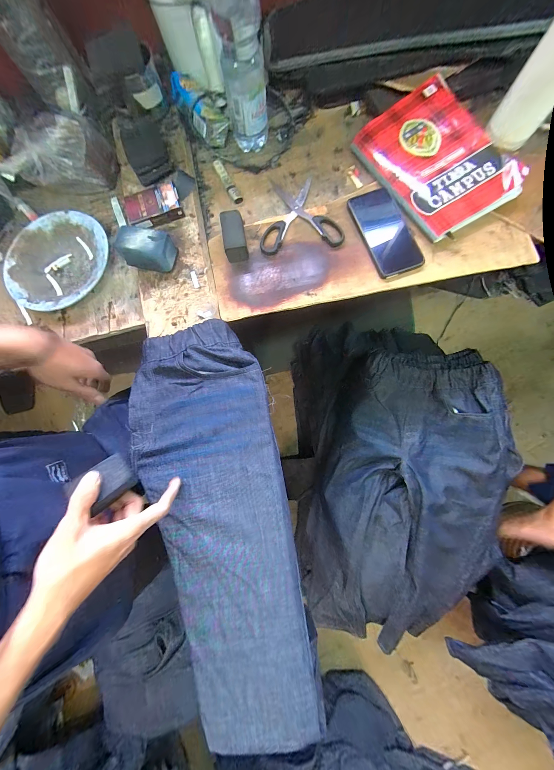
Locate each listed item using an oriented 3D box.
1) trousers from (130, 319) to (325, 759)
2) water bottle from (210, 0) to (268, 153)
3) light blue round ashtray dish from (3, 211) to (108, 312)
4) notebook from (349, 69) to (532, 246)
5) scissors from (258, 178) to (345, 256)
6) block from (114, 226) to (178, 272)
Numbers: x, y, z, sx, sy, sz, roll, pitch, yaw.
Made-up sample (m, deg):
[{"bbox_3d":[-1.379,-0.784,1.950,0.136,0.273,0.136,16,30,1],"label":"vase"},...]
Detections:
[{"bbox_3d":[-0.085,0.175,0.365,0.205,0.027,0.546,-14,80,-3],"label":"trousers"},{"bbox_3d":[-0.058,-0.516,0.393,0.068,0.231,0.079,-11,79,2],"label":"water bottle"},{"bbox_3d":[-0.398,-0.223,0.468,0.186,0.032,0.184,-1,81,4],"label":"light blue round ashtray dish"},{"bbox_3d":[0.281,-0.397,0.448,0.189,0.019,0.255,-31,81,3],"label":"notebook"},{"bbox_3d":[0.039,-0.314,0.469,0.145,0.014,0.152,-6,81,3],"label":"scissors"},{"bbox_3d":[-0.217,-0.227,0.432,0.087,0.051,0.053,9,82,6],"label":"block"}]

